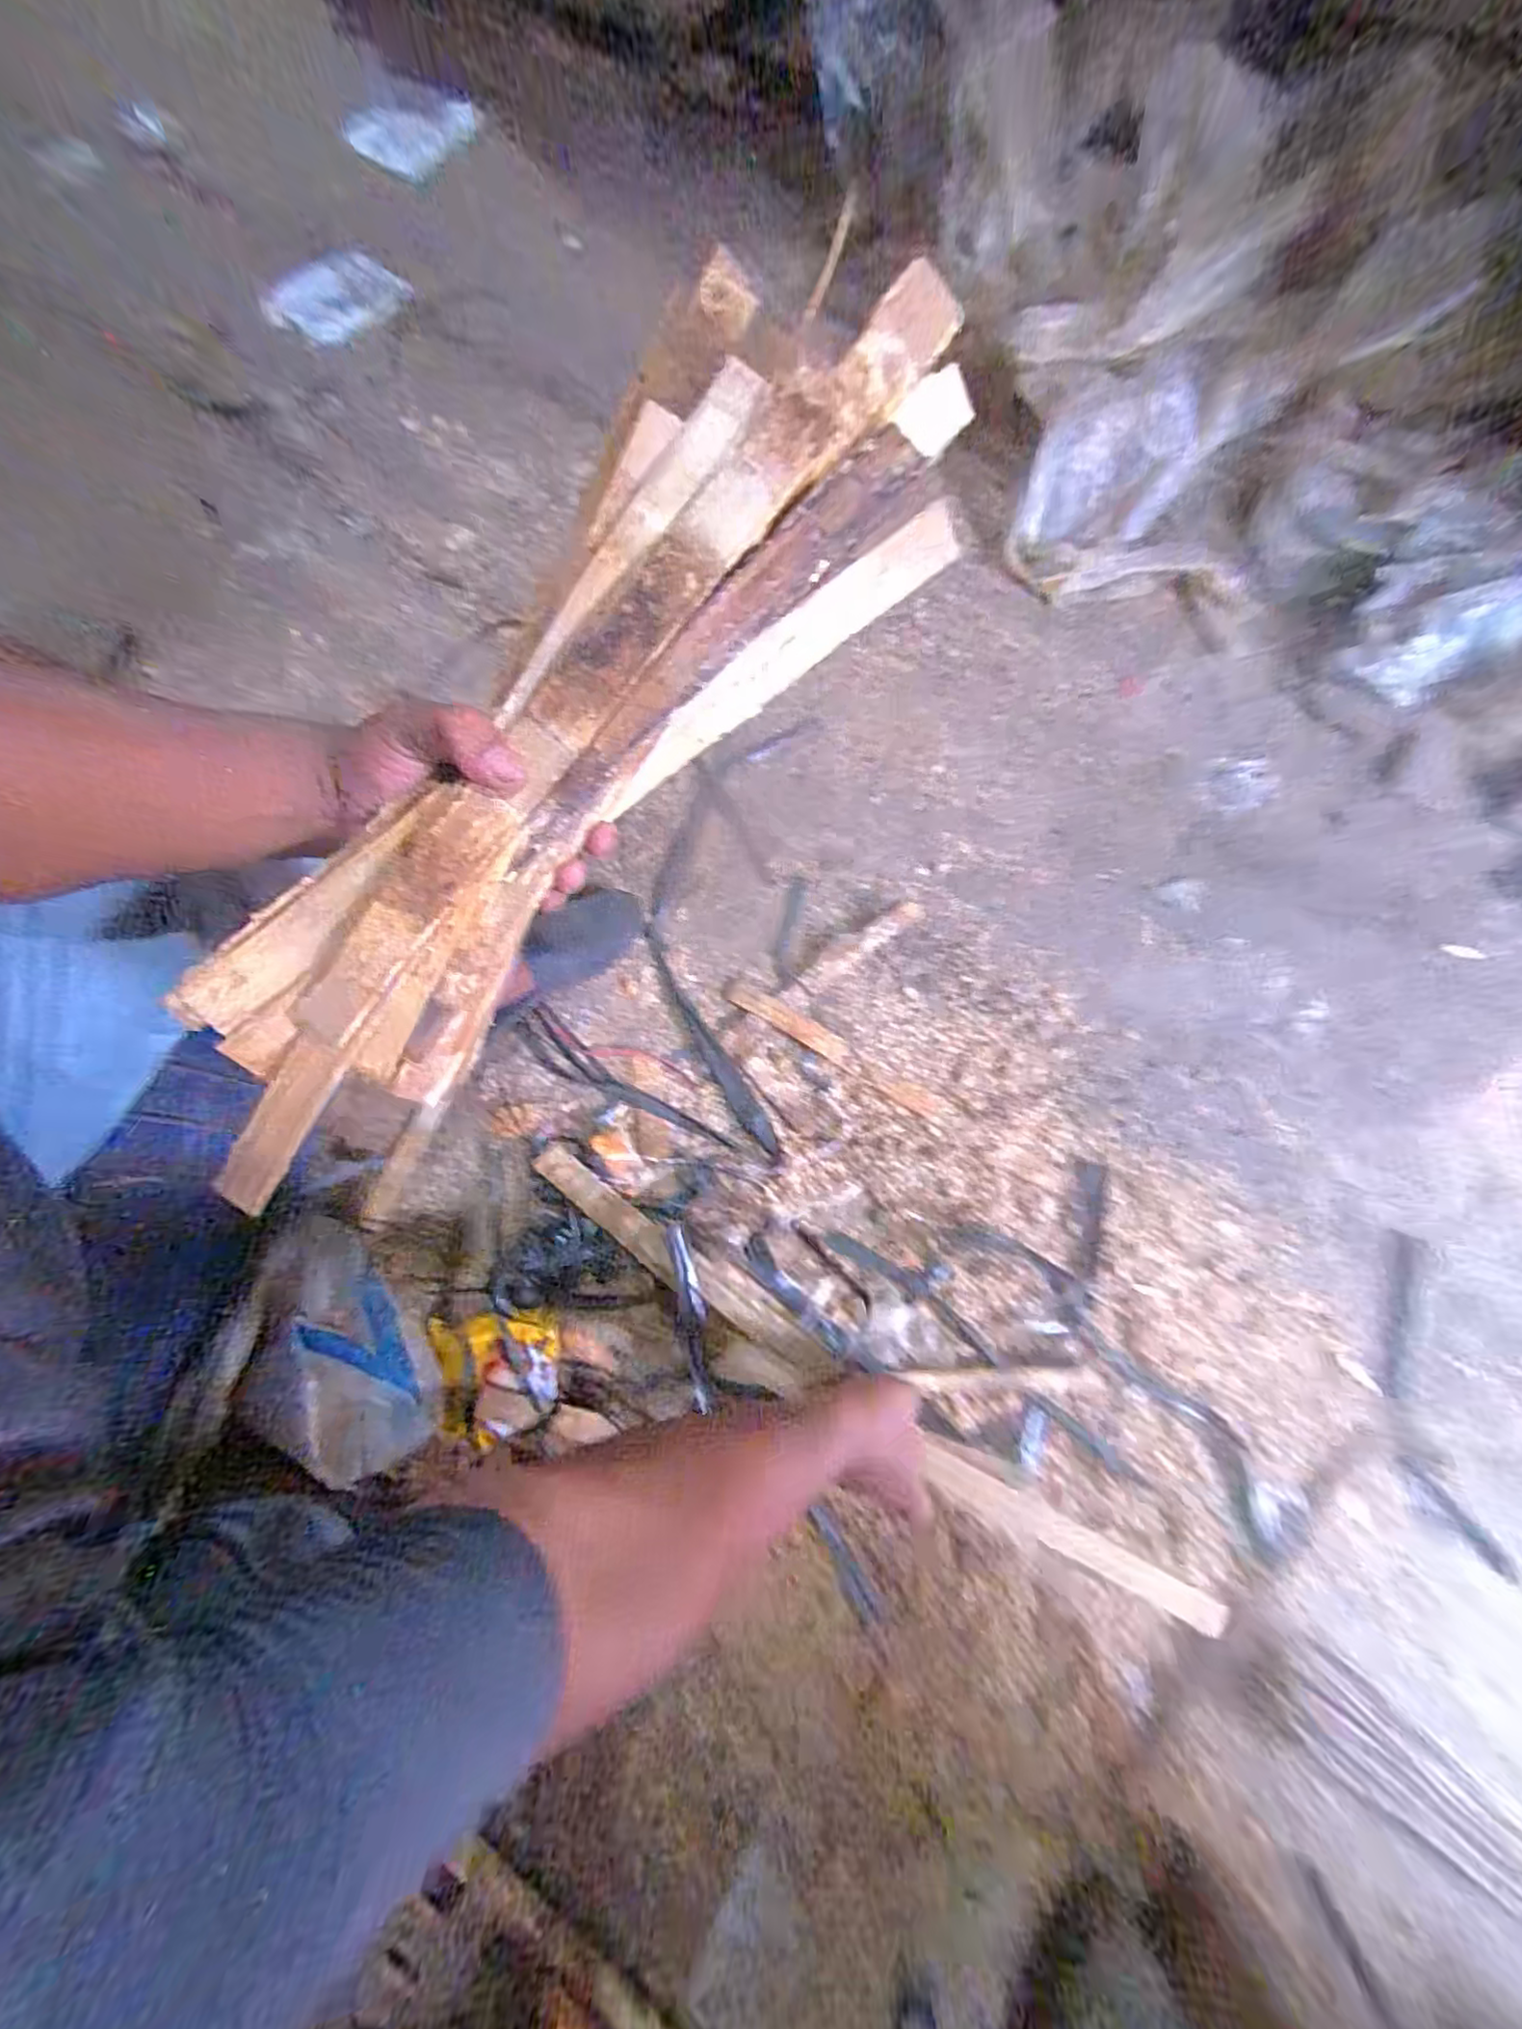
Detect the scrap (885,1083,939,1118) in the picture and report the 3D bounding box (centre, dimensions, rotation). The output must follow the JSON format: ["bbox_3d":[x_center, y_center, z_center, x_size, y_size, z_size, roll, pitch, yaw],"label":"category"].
[{"bbox_3d":[0.178,0.097,0.763,0.060,0.005,0.029,36,80,9],"label":"scrap"}]

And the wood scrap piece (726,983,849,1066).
[{"bbox_3d":[0.032,0.008,0.798,0.167,0.004,0.029,31,80,9],"label":"wood scrap piece"}]

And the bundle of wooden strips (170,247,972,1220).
[{"bbox_3d":[-0.093,-0.128,0.317,0.100,0.094,0.520,41,91,14],"label":"bundle of wooden strips"}]

